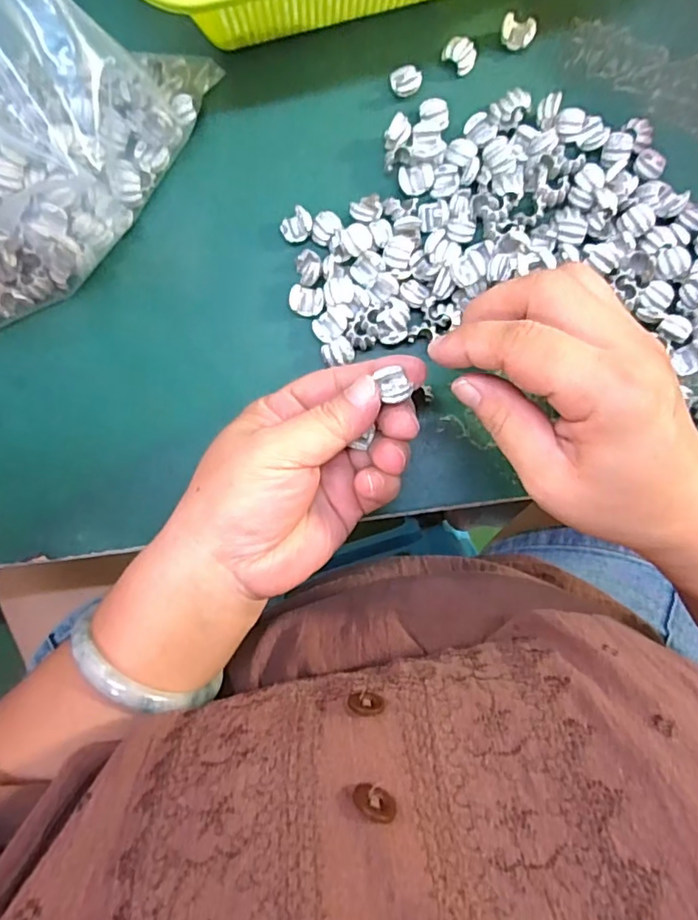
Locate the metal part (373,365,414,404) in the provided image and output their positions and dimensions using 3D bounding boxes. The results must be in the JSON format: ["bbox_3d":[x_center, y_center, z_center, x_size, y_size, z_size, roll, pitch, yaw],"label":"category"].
[{"bbox_3d":[0.019,-0.030,0.230,0.012,0.010,0.014,-17,87,1],"label":"metal part"}]

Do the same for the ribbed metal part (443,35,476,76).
[{"bbox_3d":[0.058,-0.210,0.292,0.017,0.009,0.014,8,88,2],"label":"ribbed metal part"}]

